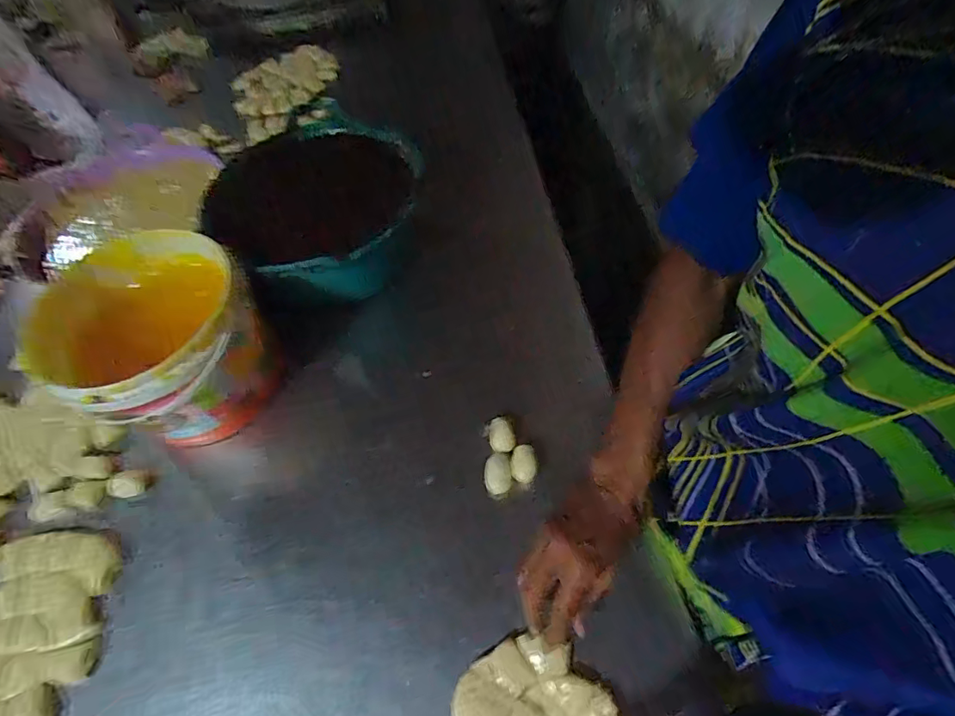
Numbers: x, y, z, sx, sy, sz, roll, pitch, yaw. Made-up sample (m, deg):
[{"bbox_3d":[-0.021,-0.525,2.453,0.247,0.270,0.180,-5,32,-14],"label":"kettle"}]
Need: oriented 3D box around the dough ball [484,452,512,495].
[{"bbox_3d":[0.023,0.134,0.547,0.029,0.031,0.042,-8,58,-3],"label":"dough ball"}]

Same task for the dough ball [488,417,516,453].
[{"bbox_3d":[0.029,0.096,0.568,0.030,0.035,0.040,-1,58,1],"label":"dough ball"}]

